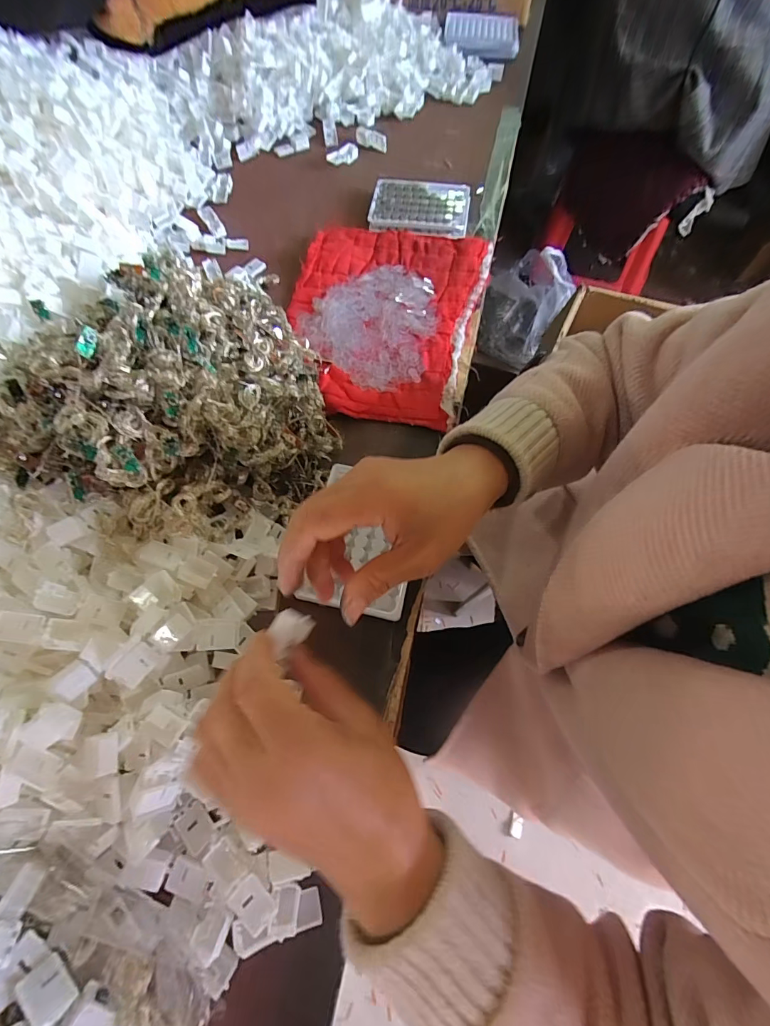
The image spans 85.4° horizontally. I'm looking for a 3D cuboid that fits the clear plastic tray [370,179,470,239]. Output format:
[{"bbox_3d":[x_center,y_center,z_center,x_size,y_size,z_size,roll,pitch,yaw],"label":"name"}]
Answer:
[{"bbox_3d":[0.048,-0.417,0.566,0.130,0.012,0.094,8,67,4],"label":"clear plastic tray"}]

